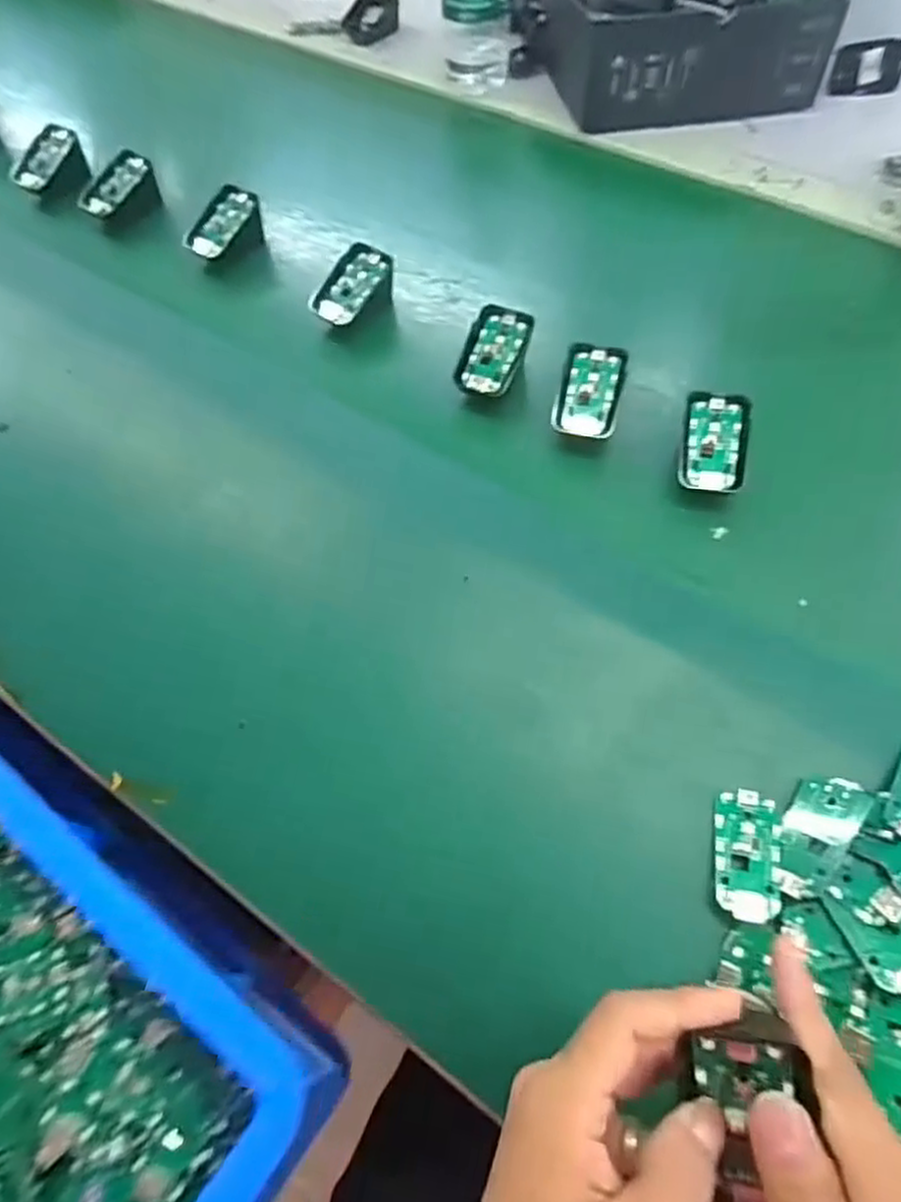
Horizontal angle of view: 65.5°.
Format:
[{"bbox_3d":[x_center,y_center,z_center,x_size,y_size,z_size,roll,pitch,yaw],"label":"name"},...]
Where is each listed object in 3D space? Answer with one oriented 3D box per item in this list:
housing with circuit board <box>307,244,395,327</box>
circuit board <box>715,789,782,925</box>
[{"bbox_3d":[-0.077,-0.250,0.563,0.048,0.019,0.070,34,87,7],"label":"housing with circuit board"},{"bbox_3d":[0.151,0.128,0.355,0.031,0.008,0.063,13,61,9],"label":"circuit board"}]

